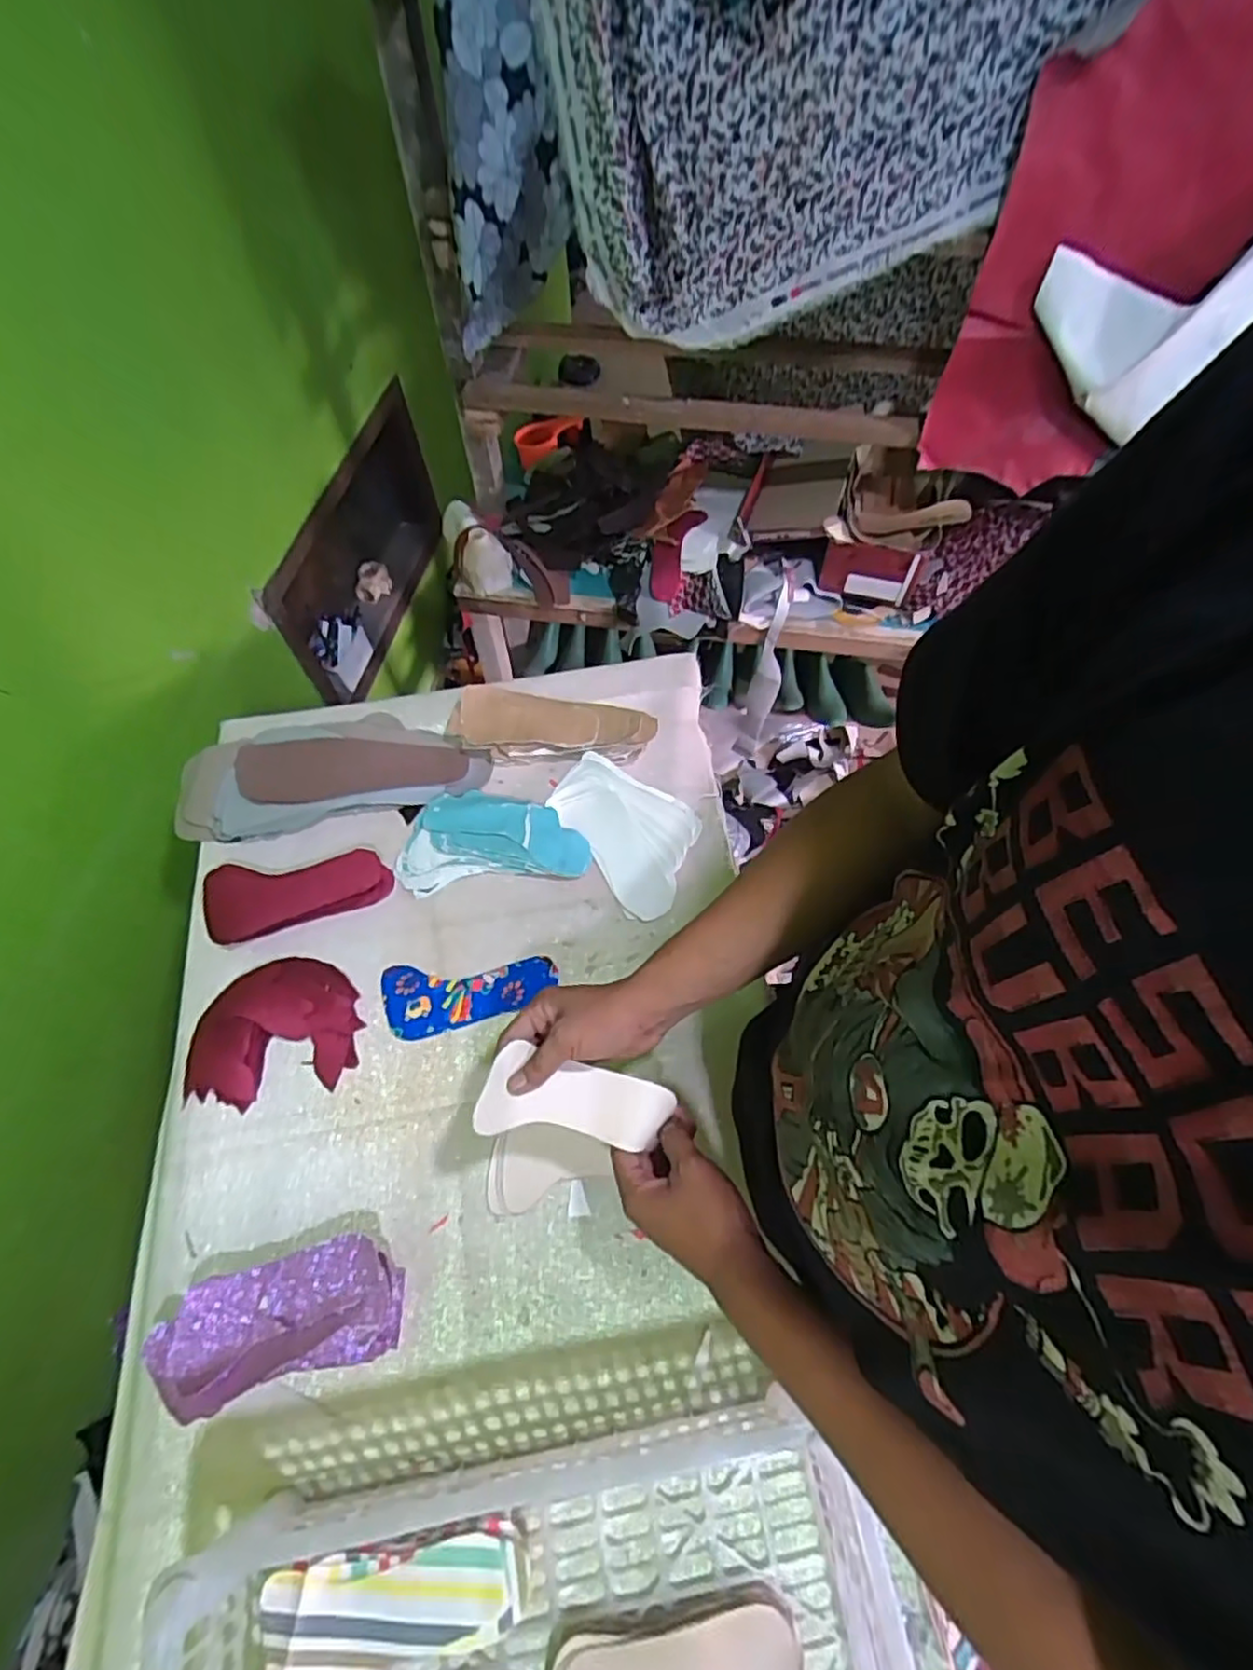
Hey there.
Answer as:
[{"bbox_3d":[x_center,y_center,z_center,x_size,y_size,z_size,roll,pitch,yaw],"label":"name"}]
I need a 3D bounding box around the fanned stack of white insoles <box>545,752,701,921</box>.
[{"bbox_3d":[-0.010,-0.004,0.807,0.177,0.020,0.148,25,66,15],"label":"fanned stack of white insoles"}]

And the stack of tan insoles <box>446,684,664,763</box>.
[{"bbox_3d":[-0.090,-0.129,0.851,0.246,0.043,0.086,6,62,6],"label":"stack of tan insoles"}]

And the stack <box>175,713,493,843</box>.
[{"bbox_3d":[-0.350,-0.076,0.839,0.354,0.046,0.129,-13,62,-5],"label":"stack"}]

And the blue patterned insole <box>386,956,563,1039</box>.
[{"bbox_3d":[-0.165,0.168,0.731,0.180,0.008,0.074,-3,62,1],"label":"blue patterned insole"}]

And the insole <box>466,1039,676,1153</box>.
[{"bbox_3d":[-0.041,0.215,0.555,0.143,0.011,0.066,17,71,-1],"label":"insole"}]

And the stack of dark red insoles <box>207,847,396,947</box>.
[{"bbox_3d":[-0.357,0.066,0.763,0.192,0.035,0.082,-8,62,-2],"label":"stack of dark red insoles"}]

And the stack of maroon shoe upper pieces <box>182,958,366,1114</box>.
[{"bbox_3d":[-0.349,0.199,0.711,0.146,0.031,0.148,9,63,8],"label":"stack of maroon shoe upper pieces"}]

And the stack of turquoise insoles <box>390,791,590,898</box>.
[{"bbox_3d":[-0.154,0.000,0.799,0.210,0.032,0.110,-6,62,-1],"label":"stack of turquoise insoles"}]

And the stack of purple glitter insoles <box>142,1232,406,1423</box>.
[{"bbox_3d":[-0.286,0.402,0.581,0.188,0.055,0.094,-15,62,-5],"label":"stack of purple glitter insoles"}]

